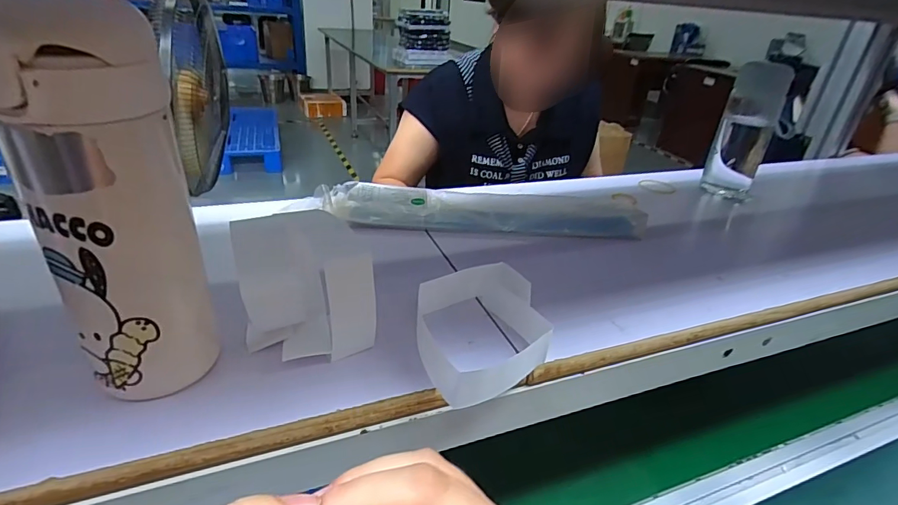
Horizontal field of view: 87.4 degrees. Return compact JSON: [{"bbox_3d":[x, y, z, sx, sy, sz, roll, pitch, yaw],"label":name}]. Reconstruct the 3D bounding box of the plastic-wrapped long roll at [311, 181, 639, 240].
[{"bbox_3d":[0.040,-0.046,0.498,0.332,0.028,0.069,2,29,-5],"label":"plastic-wrapped long roll"}]

